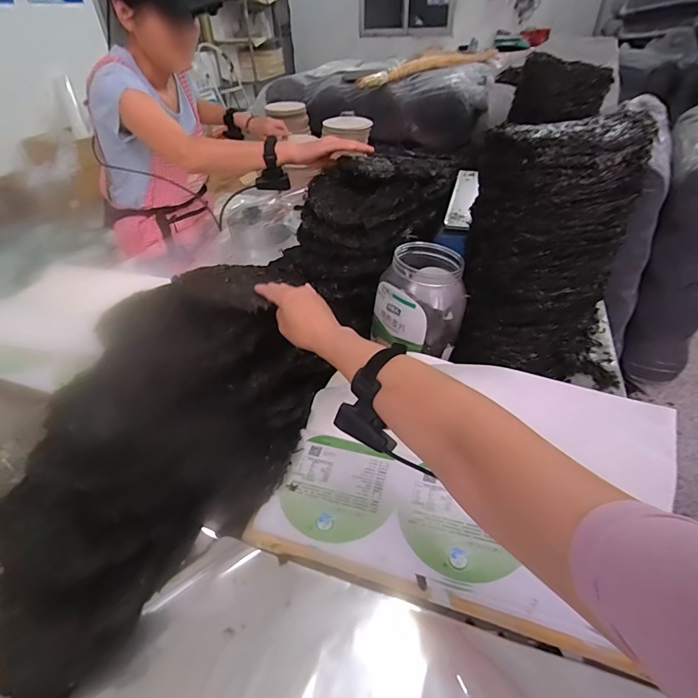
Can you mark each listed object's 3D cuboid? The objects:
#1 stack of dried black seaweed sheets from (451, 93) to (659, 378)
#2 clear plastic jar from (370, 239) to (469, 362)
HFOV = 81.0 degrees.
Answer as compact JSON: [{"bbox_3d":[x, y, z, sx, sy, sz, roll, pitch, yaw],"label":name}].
[{"bbox_3d":[0.287,-0.126,0.593,0.212,0.343,0.142,-6,41,-5],"label":"stack of dried black seaweed sheets"},{"bbox_3d":[0.119,-0.080,0.661,0.125,0.141,0.117,-1,40,1],"label":"clear plastic jar"}]

